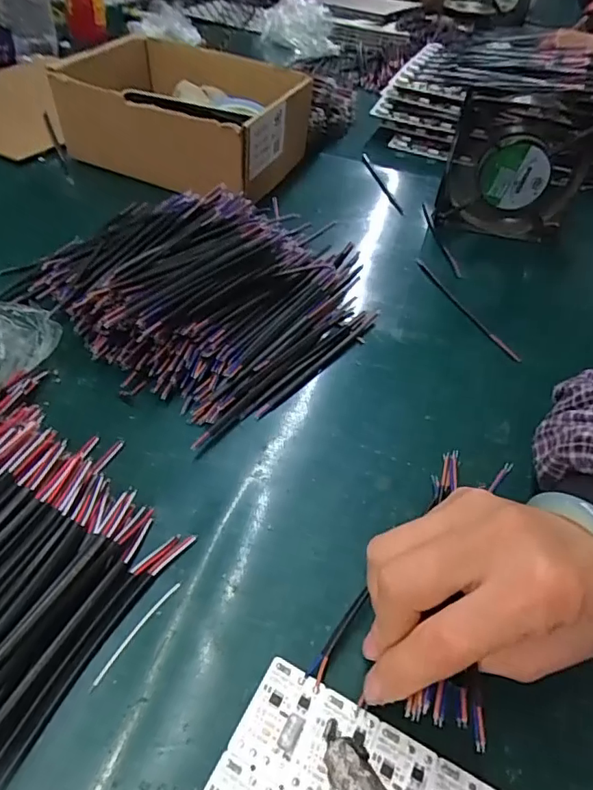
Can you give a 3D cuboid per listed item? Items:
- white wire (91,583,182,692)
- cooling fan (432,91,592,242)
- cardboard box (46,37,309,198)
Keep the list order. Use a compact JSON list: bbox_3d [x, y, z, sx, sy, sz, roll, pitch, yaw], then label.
[{"bbox_3d":[-0.073,0.108,0.235,0.004,0.004,0.055,27,49,19],"label":"white wire"},{"bbox_3d":[0.202,-0.209,0.481,0.121,0.121,0.028,15,46,9],"label":"cooling fan"},{"bbox_3d":[-0.107,-0.298,0.553,0.224,0.087,0.200,20,47,13],"label":"cardboard box"}]

